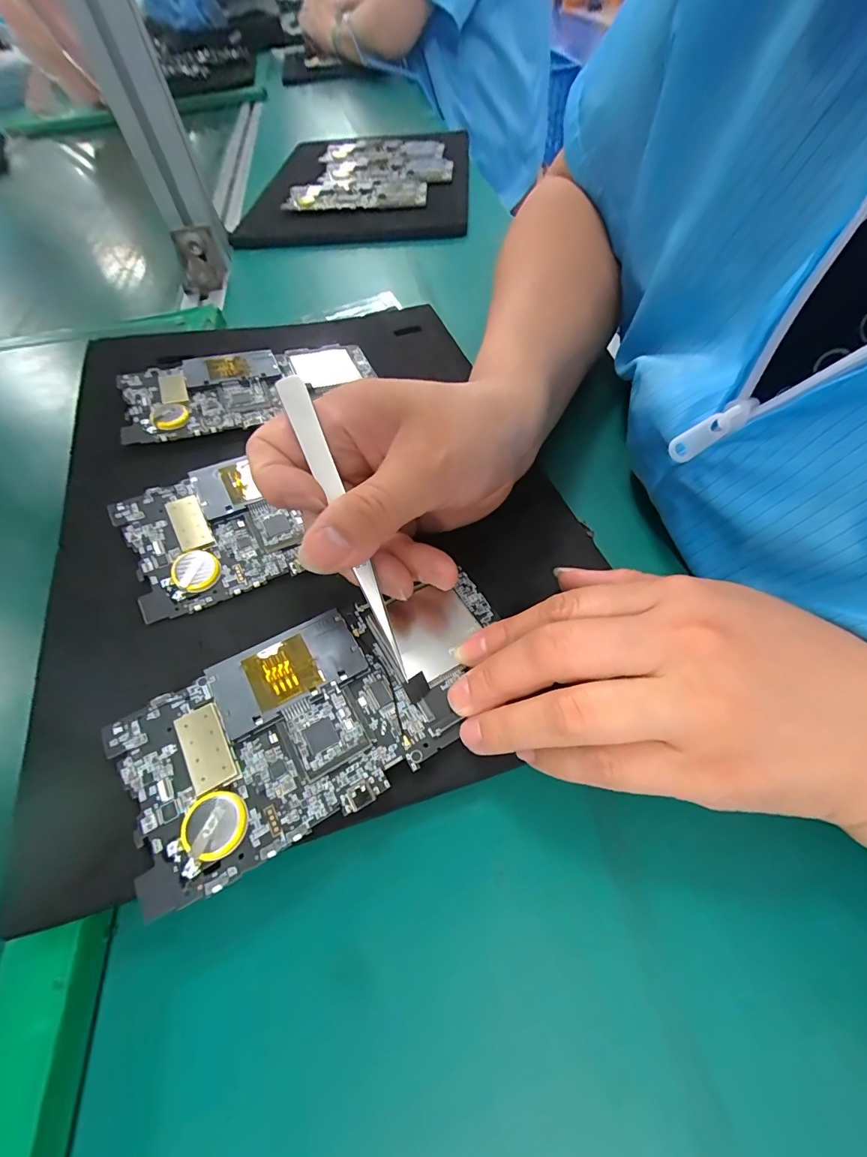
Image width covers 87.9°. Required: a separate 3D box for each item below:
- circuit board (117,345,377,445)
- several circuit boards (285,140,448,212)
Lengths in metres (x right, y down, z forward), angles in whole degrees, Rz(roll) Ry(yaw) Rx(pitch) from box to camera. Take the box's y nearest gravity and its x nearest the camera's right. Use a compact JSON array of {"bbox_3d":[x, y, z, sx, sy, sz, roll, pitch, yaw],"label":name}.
[{"bbox_3d":[-0.113,-0.124,0.285,0.151,0.013,0.069,-23,58,-10],"label":"circuit board"},{"bbox_3d":[-0.067,-0.487,0.536,0.172,0.007,0.213,2,57,6],"label":"several circuit boards"}]

